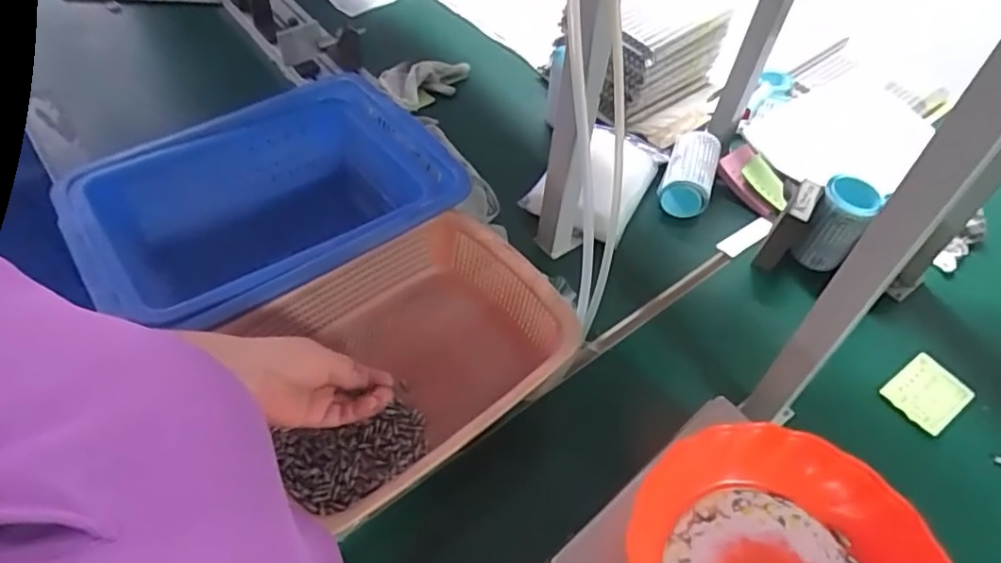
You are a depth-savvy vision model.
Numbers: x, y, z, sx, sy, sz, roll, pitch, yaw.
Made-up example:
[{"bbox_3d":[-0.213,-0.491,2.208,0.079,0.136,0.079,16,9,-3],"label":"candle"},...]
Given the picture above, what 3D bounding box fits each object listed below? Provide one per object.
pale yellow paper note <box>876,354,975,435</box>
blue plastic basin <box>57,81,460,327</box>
[{"bbox_3d":[0.465,0.122,0.677,0.090,0.006,0.066,-28,58,-24],"label":"pale yellow paper note"},{"bbox_3d":[-0.249,-0.071,0.705,0.366,0.159,0.285,-30,59,-25],"label":"blue plastic basin"}]

